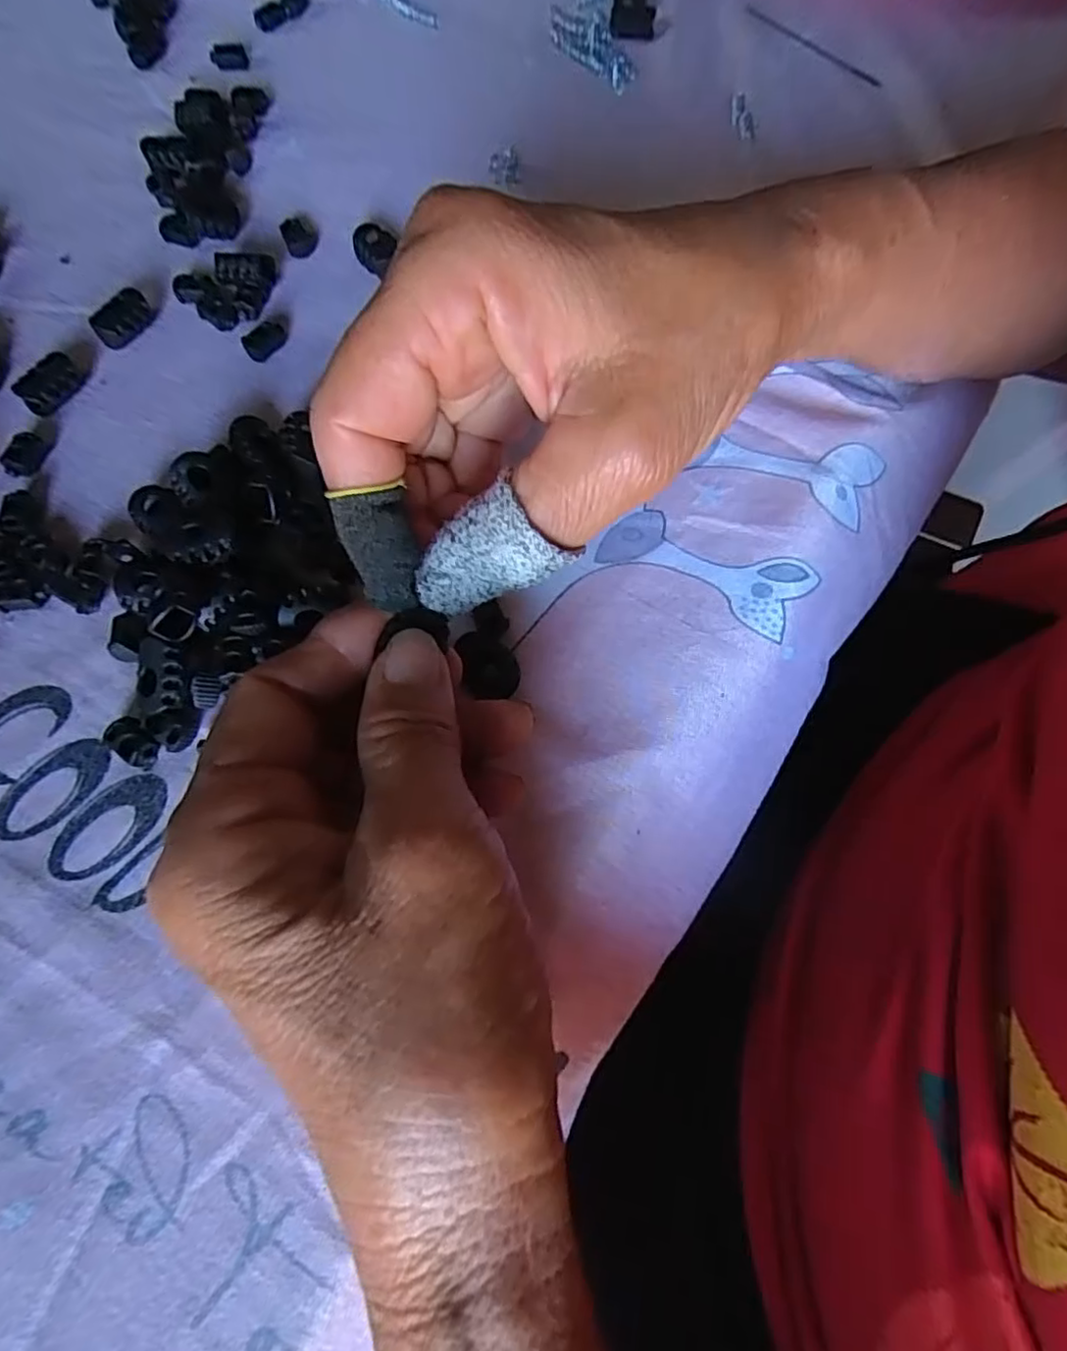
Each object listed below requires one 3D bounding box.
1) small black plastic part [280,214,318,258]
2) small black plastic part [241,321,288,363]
[{"bbox_3d":[-0.094,-0.178,0.263,0.014,0.005,0.018,-23,72,-11],"label":"small black plastic part"},{"bbox_3d":[-0.100,-0.125,0.243,0.016,0.008,0.010,-37,75,-15],"label":"small black plastic part"}]

